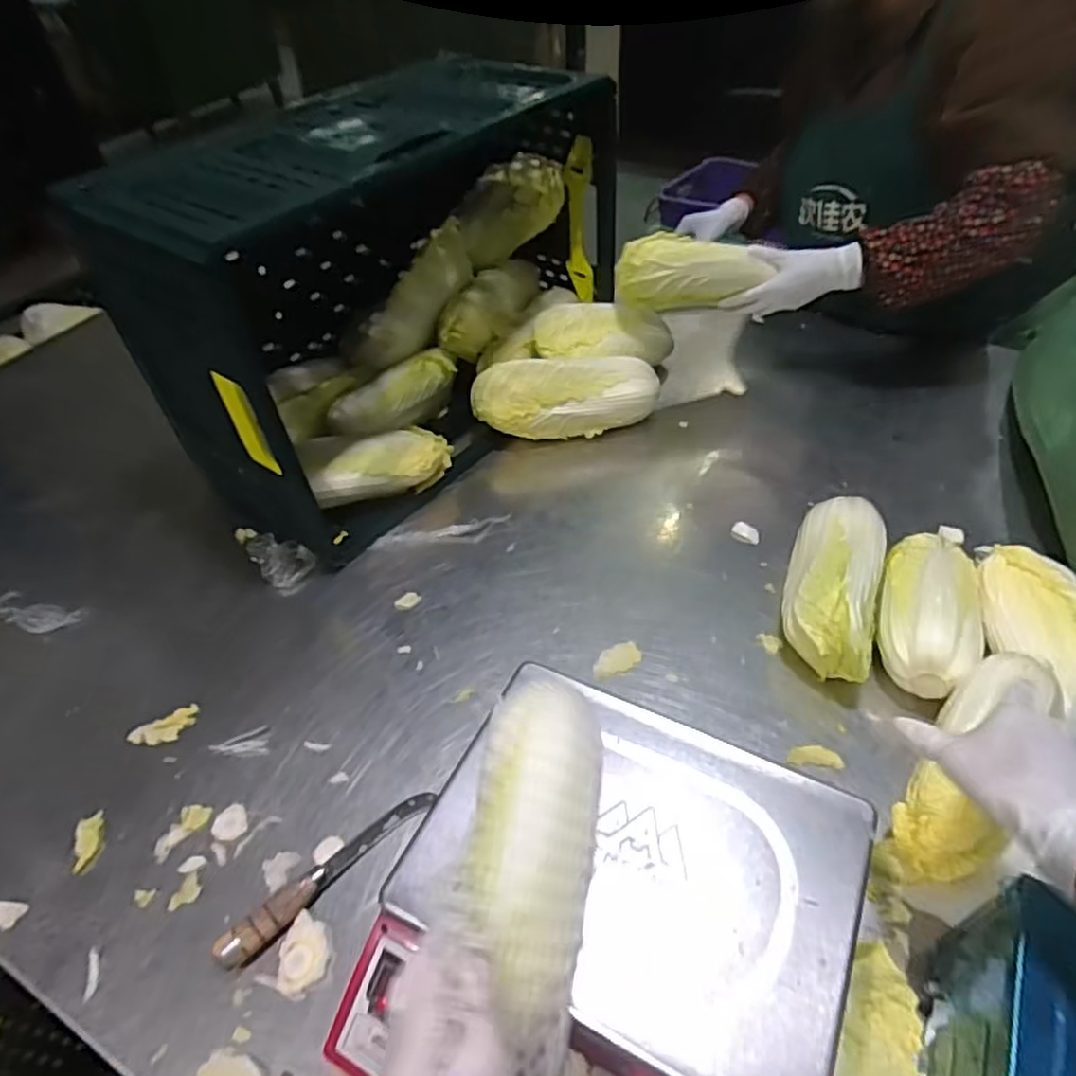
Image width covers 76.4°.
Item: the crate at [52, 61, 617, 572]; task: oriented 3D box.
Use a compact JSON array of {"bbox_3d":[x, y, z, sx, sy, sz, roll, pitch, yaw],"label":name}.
[{"bbox_3d":[-0.199,-0.333,0.915,0.315,0.400,0.613,28,56,27],"label":"crate"}]

